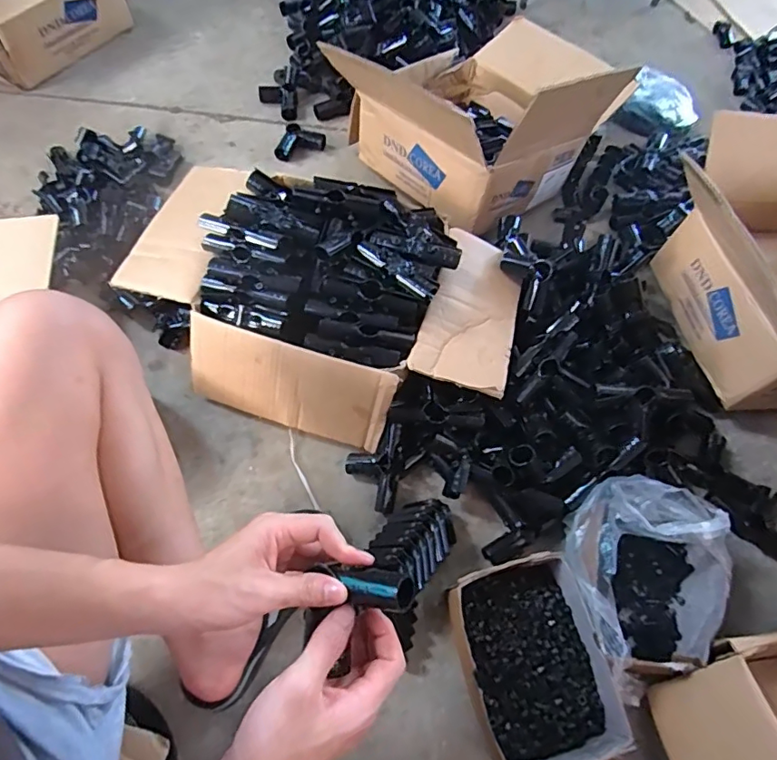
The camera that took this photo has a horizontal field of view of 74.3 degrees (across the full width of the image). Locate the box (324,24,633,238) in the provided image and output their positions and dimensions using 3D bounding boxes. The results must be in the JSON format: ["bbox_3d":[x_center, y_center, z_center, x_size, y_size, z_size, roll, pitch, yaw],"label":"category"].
[{"bbox_3d":[0.187,-0.499,0.941,0.476,0.259,0.349,-34,70,-19],"label":"box"}]

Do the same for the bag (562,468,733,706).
[{"bbox_3d":[0.321,0.258,0.644,0.189,0.147,0.231,10,63,2],"label":"bag"}]

